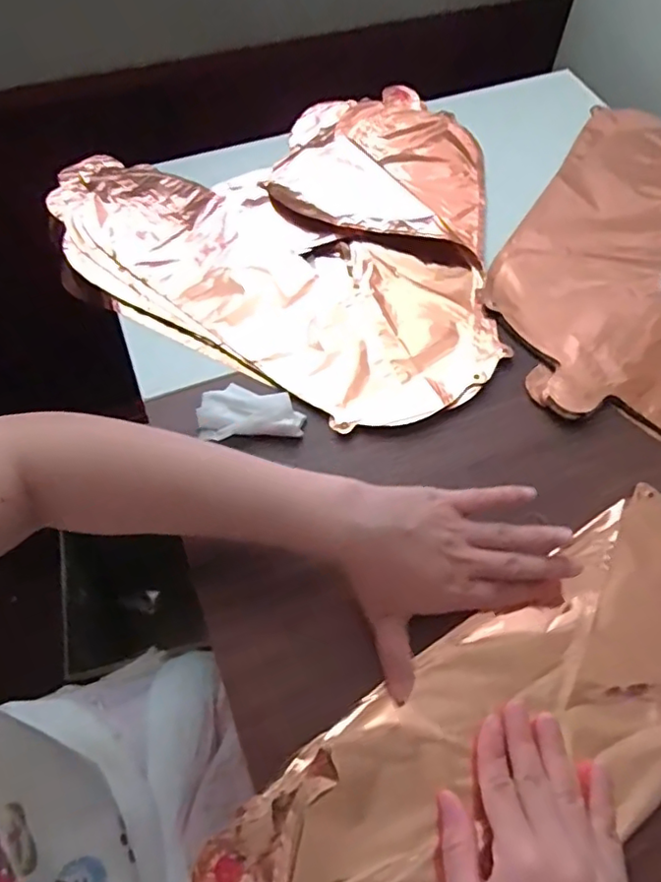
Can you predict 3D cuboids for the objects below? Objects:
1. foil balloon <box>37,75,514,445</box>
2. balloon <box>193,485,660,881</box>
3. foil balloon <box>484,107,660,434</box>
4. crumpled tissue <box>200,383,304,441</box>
[{"bbox_3d":[-0.006,-0.223,0.556,0.417,0.018,0.387,29,64,15],"label":"foil balloon"},{"bbox_3d":[0.117,0.167,0.342,0.423,0.013,0.131,-30,65,-16],"label":"balloon"},{"bbox_3d":[0.293,-0.172,0.536,0.239,0.007,0.402,22,62,11],"label":"foil balloon"},{"bbox_3d":[-0.060,-0.024,0.443,0.077,0.011,0.044,-4,60,-3],"label":"crumpled tissue"}]

